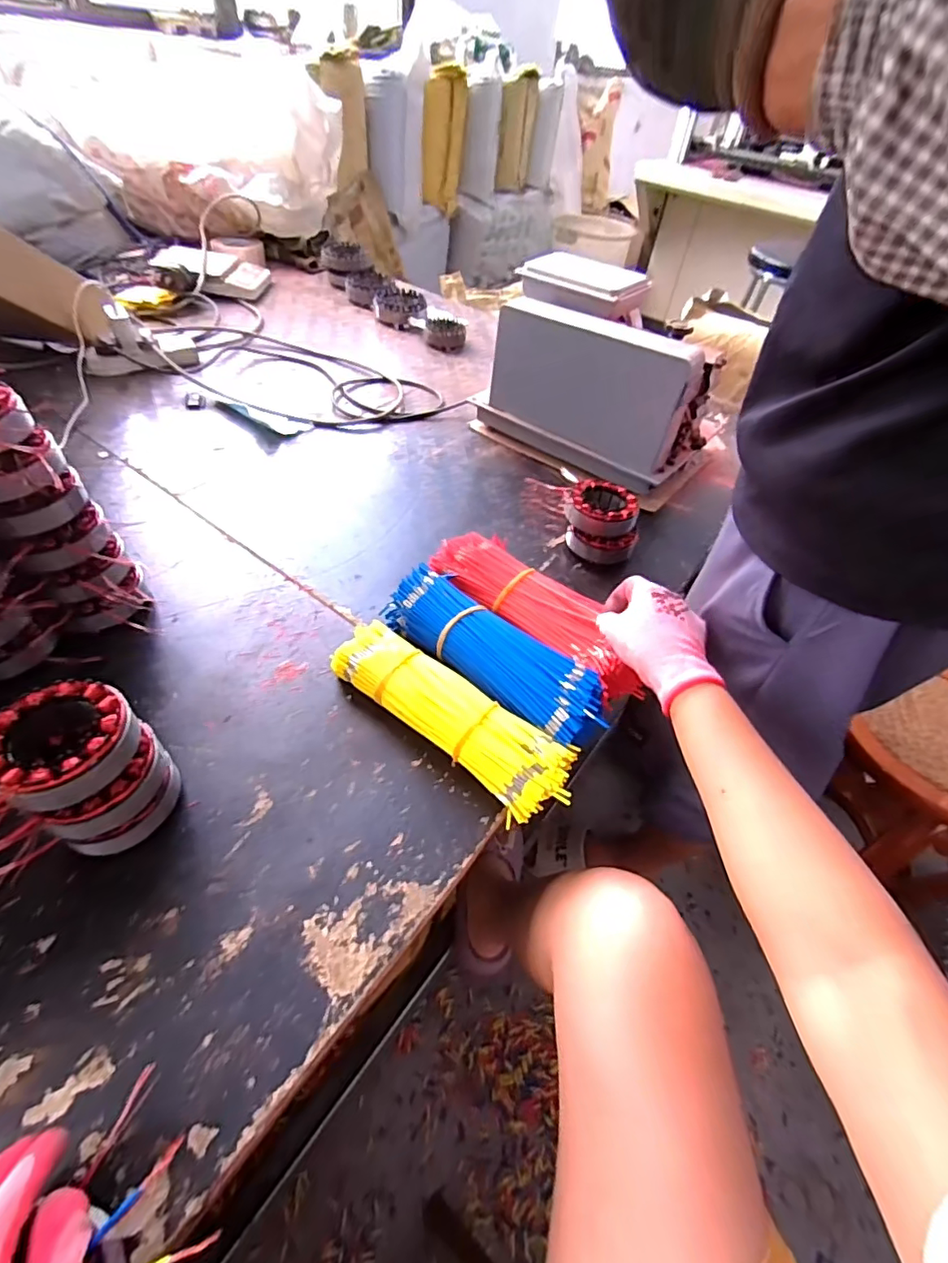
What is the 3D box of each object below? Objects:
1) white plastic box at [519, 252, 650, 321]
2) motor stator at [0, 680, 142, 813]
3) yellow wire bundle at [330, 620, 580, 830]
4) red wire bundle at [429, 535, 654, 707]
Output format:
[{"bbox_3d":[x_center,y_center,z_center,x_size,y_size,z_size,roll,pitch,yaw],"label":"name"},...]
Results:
[{"bbox_3d":[0.159,-0.519,0.817,0.188,0.048,0.111,29,50,18],"label":"white plastic box"},{"bbox_3d":[-0.284,0.076,0.383,0.079,0.034,0.085,34,52,22],"label":"motor stator"},{"bbox_3d":[-0.024,0.076,0.505,0.244,0.049,0.069,33,52,21],"label":"yellow wire bundle"},{"bbox_3d":[0.065,-0.027,0.586,0.071,0.046,0.265,-34,59,-29],"label":"red wire bundle"}]

